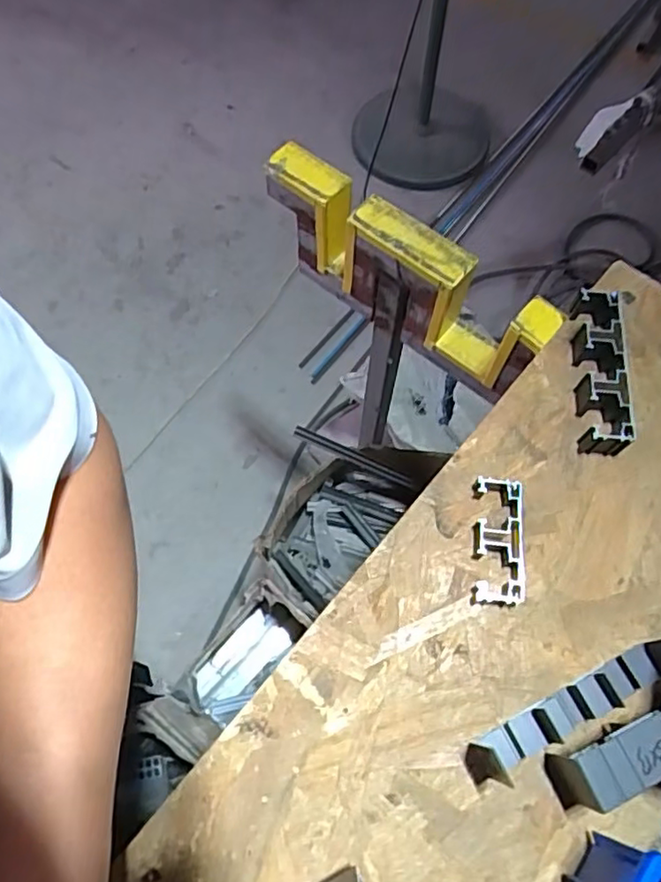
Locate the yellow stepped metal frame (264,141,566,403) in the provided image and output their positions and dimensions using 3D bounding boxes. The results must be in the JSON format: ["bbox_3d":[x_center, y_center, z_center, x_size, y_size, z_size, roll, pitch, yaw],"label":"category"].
[{"bbox_3d":[0.071,-0.168,0.635,0.324,0.125,0.043,37,72,14],"label":"yellow stepped metal frame"}]

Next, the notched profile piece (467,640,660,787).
[{"bbox_3d":[0.158,0.171,0.397,0.150,0.042,0.026,-26,70,-10],"label":"notched profile piece"}]

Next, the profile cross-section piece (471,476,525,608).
[{"bbox_3d":[0.122,0.073,0.450,0.036,0.020,0.090,6,67,3],"label":"profile cross-section piece"}]

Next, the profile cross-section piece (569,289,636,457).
[{"bbox_3d":[0.217,-0.056,0.499,0.036,0.038,0.131,6,67,3],"label":"profile cross-section piece"}]

